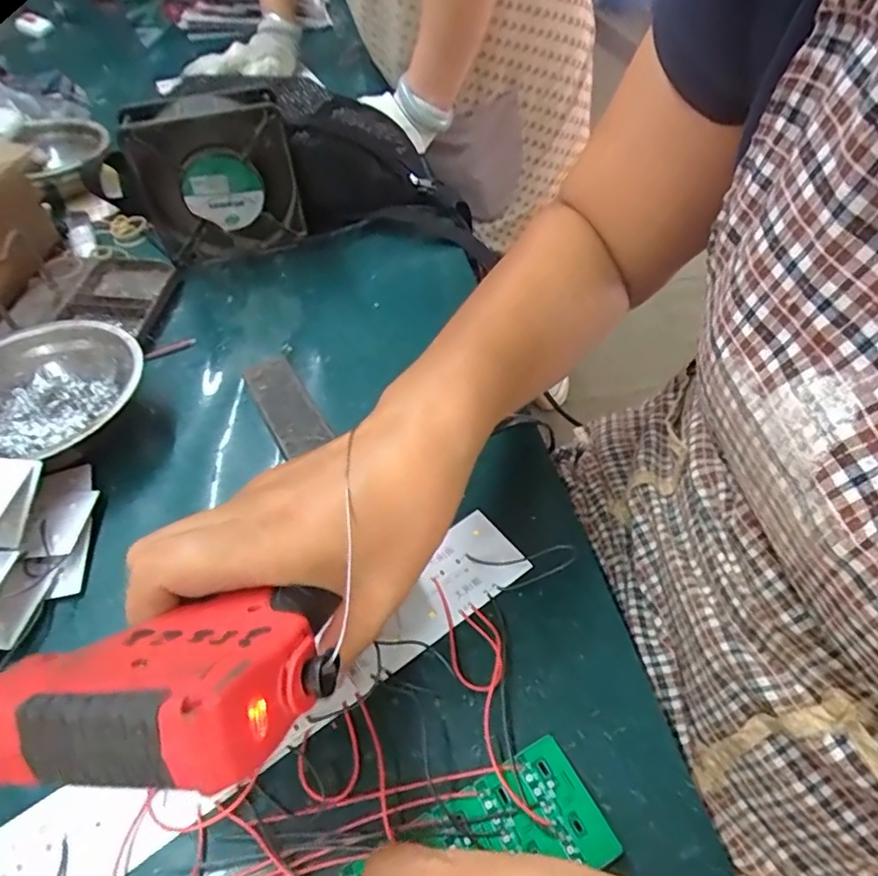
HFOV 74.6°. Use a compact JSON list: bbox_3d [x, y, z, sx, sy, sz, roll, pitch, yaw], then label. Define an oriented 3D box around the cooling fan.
[{"bbox_3d":[-0.176,-0.203,0.467,0.120,0.124,0.045,-18,51,-15],"label":"cooling fan"}]

